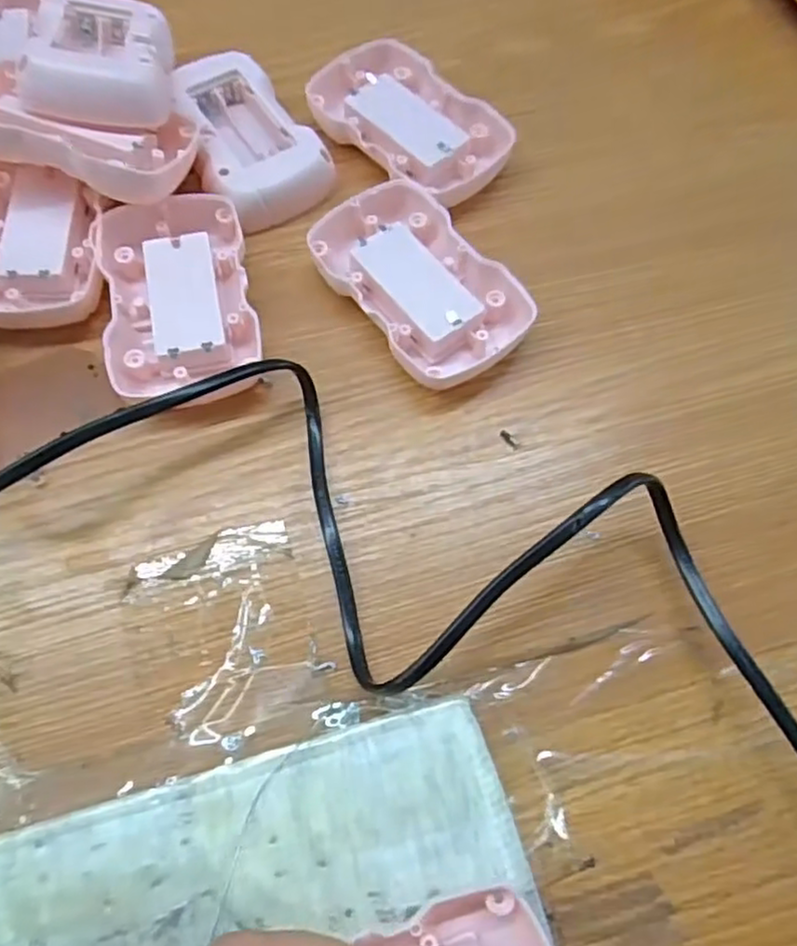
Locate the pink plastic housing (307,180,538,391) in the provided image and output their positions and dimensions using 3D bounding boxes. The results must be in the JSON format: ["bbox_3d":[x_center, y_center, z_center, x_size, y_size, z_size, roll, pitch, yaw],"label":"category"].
[{"bbox_3d":[0.009,-0.075,0.265,0.059,0.015,0.085,-35,74,-15],"label":"pink plastic housing"}]

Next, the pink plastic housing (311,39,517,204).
[{"bbox_3d":[0.003,-0.153,0.295,0.055,0.015,0.087,-39,75,-16],"label":"pink plastic housing"}]

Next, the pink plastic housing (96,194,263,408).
[{"bbox_3d":[-0.084,-0.068,0.258,0.053,0.016,0.085,-12,70,-7],"label":"pink plastic housing"}]

